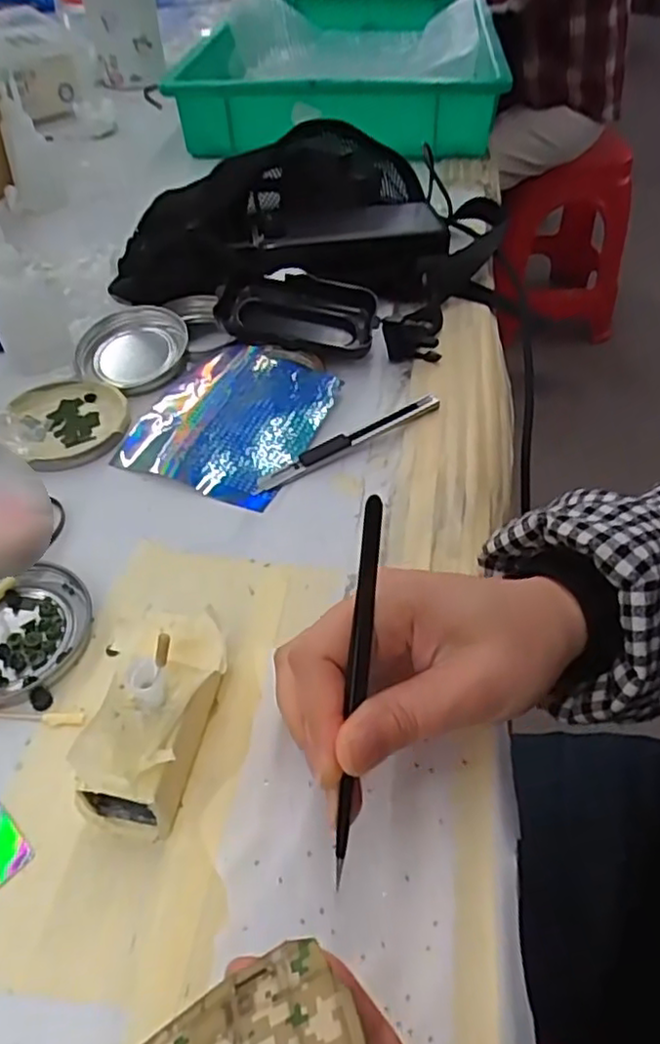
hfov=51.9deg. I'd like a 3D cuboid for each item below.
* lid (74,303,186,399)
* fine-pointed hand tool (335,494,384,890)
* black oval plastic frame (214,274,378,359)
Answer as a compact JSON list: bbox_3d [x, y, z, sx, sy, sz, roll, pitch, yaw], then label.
[{"bbox_3d":[-0.140,-0.122,0.472,0.069,0.017,0.078,-2,47,-2],"label":"lid"},{"bbox_3d":[0.009,0.056,0.235,0.006,0.009,0.129,5,86,5],"label":"fine-pointed hand tool"},{"bbox_3d":[-0.024,-0.143,0.478,0.108,0.038,0.052,6,47,6],"label":"black oval plastic frame"}]

